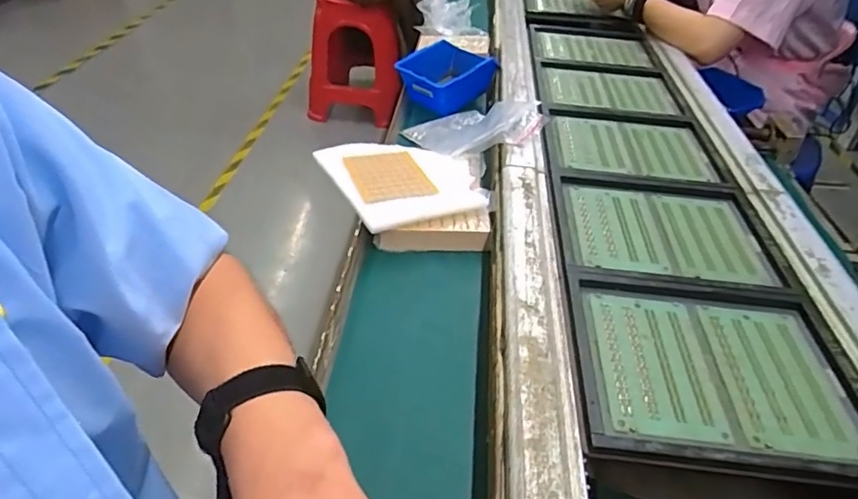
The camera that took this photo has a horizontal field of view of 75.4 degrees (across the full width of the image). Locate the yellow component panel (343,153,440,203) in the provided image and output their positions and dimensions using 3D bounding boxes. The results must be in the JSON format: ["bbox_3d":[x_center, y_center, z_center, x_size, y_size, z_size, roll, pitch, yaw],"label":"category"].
[{"bbox_3d":[-0.048,-0.087,0.669,0.086,0.009,0.120,-11,35,-16],"label":"yellow component panel"}]

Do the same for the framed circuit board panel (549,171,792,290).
[{"bbox_3d":[0.241,-0.021,0.584,0.212,0.016,0.174,5,39,2],"label":"framed circuit board panel"}]

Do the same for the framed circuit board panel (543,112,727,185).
[{"bbox_3d":[0.257,-0.131,0.714,0.212,0.013,0.168,3,39,0],"label":"framed circuit board panel"}]

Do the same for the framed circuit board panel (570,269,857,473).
[{"bbox_3d":[0.224,0.094,0.442,0.208,0.014,0.179,7,39,4],"label":"framed circuit board panel"}]

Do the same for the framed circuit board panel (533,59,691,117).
[{"bbox_3d":[0.277,-0.250,0.859,0.208,0.017,0.202,6,39,3],"label":"framed circuit board panel"}]

